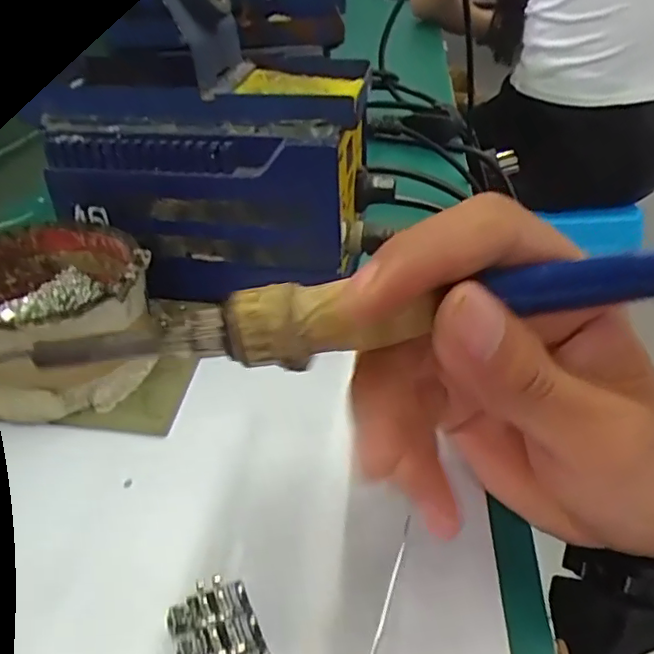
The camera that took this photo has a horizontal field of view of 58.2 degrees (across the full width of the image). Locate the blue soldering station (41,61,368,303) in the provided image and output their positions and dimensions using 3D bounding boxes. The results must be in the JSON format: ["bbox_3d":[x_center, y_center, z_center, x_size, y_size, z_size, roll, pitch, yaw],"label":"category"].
[{"bbox_3d":[-0.055,-0.076,0.295,0.142,0.095,0.076,7,37,3],"label":"blue soldering station"}]

